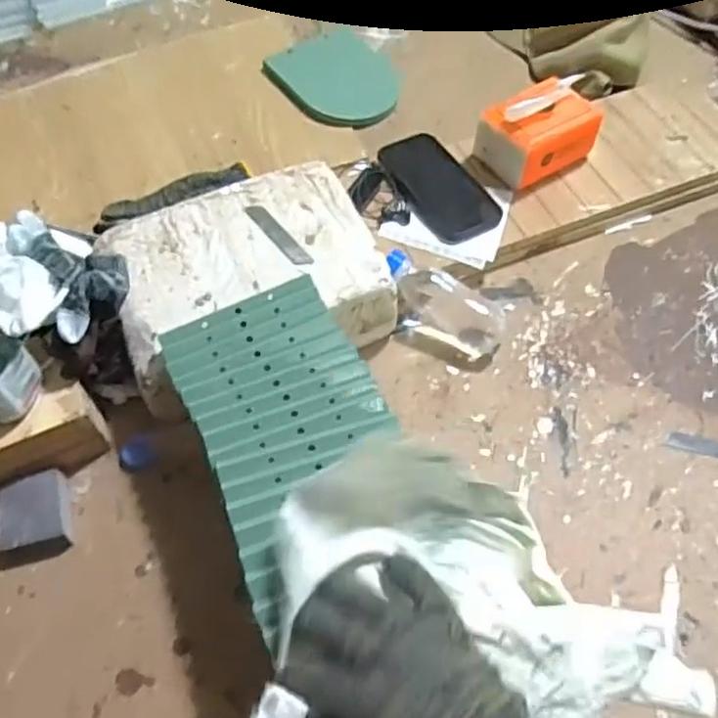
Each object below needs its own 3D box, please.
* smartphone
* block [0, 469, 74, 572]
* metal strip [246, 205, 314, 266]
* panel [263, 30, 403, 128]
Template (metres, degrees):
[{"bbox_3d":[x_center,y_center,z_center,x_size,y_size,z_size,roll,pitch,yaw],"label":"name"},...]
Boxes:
[{"bbox_3d":[0.092,-0.205,0.792,0.095,0.009,0.165,-26,64,-23],"label":"smartphone"},{"bbox_3d":[-0.290,0.143,0.602,0.063,0.028,0.076,-12,55,-6],"label":"block"},{"bbox_3d":[-0.079,-0.123,0.671,0.018,0.004,0.097,-31,62,-20],"label":"metal strip"},{"bbox_3d":[-0.023,-0.388,0.936,0.160,0.011,0.167,-35,71,-24],"label":"panel"}]

